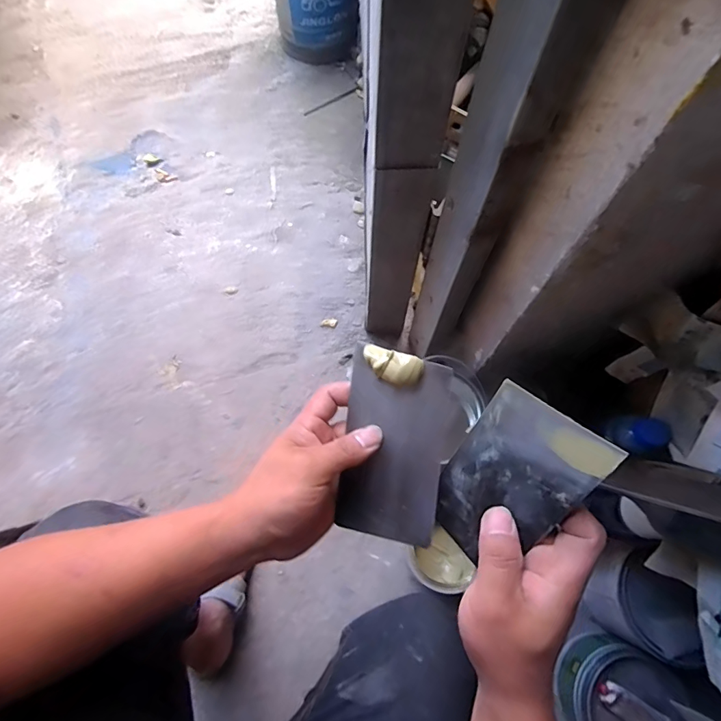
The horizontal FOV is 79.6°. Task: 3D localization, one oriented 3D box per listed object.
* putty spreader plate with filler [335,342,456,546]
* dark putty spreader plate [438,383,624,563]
[{"bbox_3d":[0.024,0.061,0.312,0.073,0.017,0.133,7,89,16],"label":"putty spreader plate with filler"},{"bbox_3d":[0.092,0.080,0.280,0.006,0.134,0.074,-11,46,-42],"label":"dark putty spreader plate"}]

